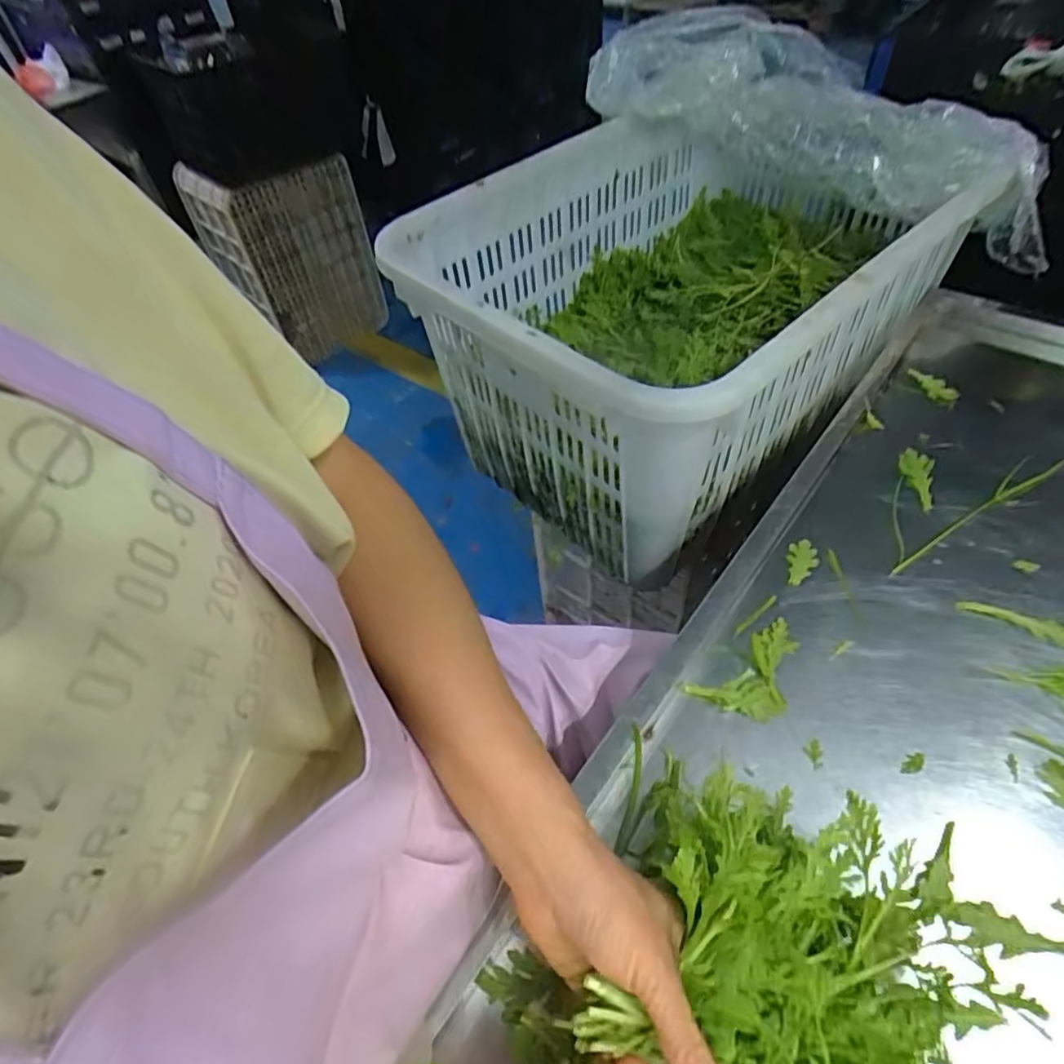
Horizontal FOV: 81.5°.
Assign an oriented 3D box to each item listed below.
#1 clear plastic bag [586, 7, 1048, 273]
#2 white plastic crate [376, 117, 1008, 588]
[{"bbox_3d":[0.367,-0.518,0.783,0.583,0.157,0.226,22,56,3],"label":"clear plastic bag"},{"bbox_3d":[0.202,-0.282,0.809,0.646,0.324,0.462,-38,58,-22],"label":"white plastic crate"}]

